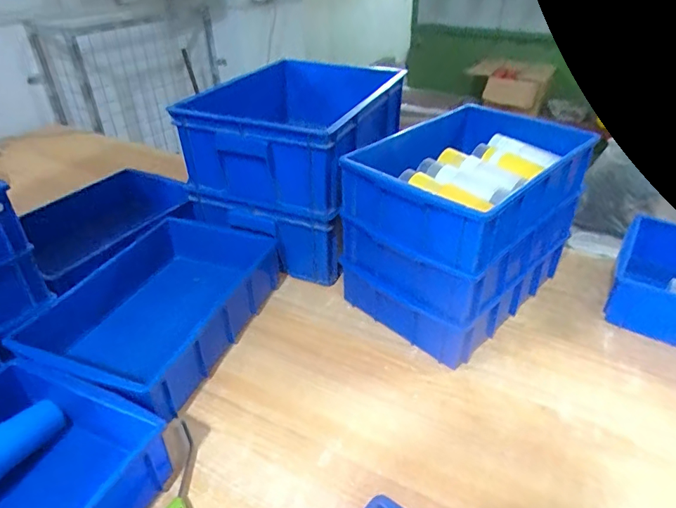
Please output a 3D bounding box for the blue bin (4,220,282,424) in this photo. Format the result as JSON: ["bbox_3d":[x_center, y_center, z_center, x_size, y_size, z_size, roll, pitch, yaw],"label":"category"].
[{"bbox_3d":[-0.320,0.094,0.838,0.291,0.114,0.422,9,37,15],"label":"blue bin"}]

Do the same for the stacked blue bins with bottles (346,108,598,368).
[{"bbox_3d":[0.224,-0.051,0.836,0.351,0.324,0.290,-27,42,-31],"label":"stacked blue bins with bottles"}]

